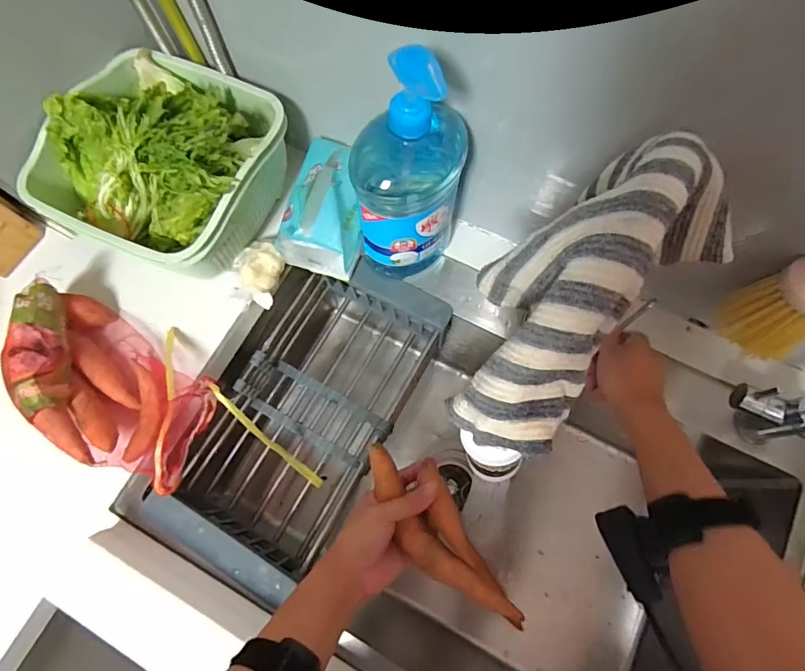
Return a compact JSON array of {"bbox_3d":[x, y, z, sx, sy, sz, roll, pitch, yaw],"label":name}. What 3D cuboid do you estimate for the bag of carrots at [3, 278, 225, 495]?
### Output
[{"bbox_3d":[-0.323,0.058,0.504,0.246,0.080,0.130,32,75,10],"label":"bag of carrots"}]

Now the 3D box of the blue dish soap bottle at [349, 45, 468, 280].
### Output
[{"bbox_3d":[0.005,-0.149,0.461,0.102,0.268,0.088,6,73,2],"label":"blue dish soap bottle"}]

